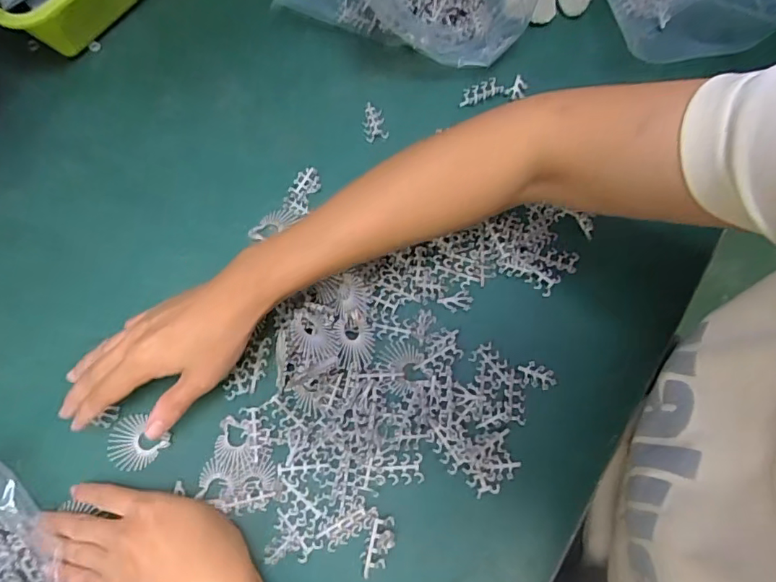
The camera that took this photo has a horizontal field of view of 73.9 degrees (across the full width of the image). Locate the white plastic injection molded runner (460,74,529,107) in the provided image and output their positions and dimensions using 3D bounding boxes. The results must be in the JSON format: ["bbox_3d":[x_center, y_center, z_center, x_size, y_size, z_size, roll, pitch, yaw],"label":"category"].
[{"bbox_3d":[0.099,-0.190,0.486,0.063,0.004,0.020,-10,98,0],"label":"white plastic injection molded runner"}]

